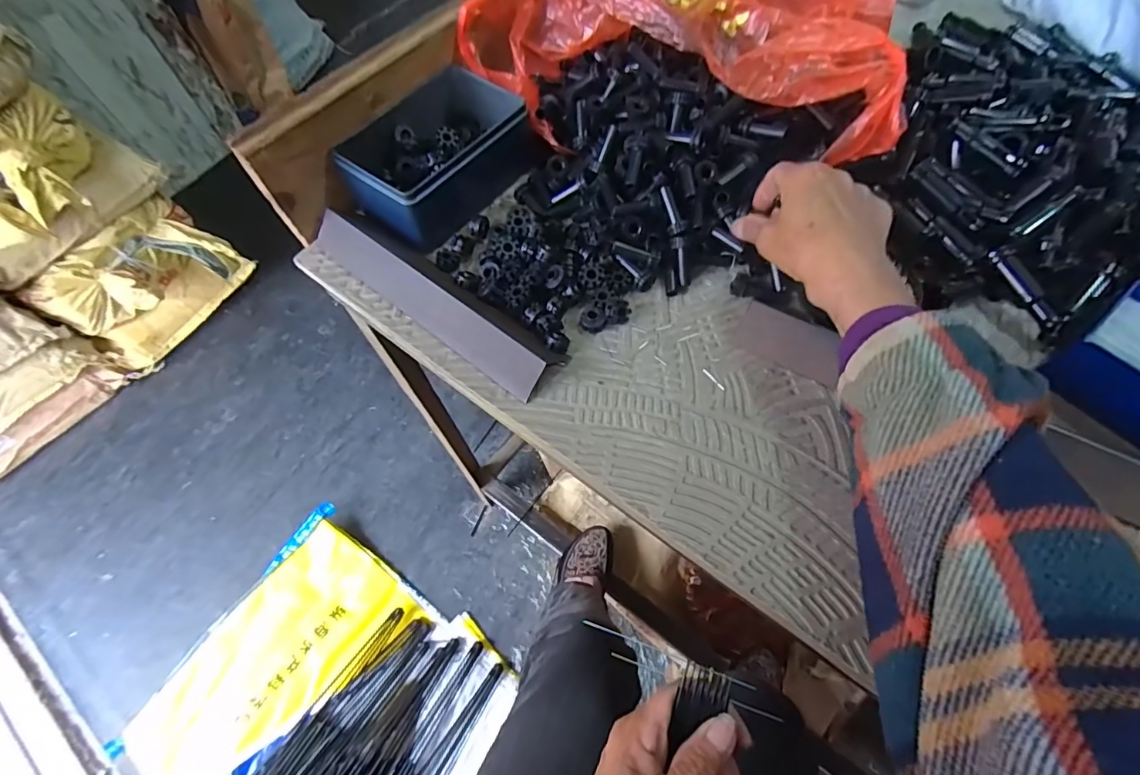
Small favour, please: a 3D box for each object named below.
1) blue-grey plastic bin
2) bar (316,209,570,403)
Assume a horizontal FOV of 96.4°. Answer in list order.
[{"bbox_3d":[-0.114,-0.196,0.442,0.104,0.062,0.153,38,70,20],"label":"blue-grey plastic bin"},{"bbox_3d":[-0.107,-0.075,0.395,0.235,0.028,0.046,36,69,20],"label":"bar"}]

